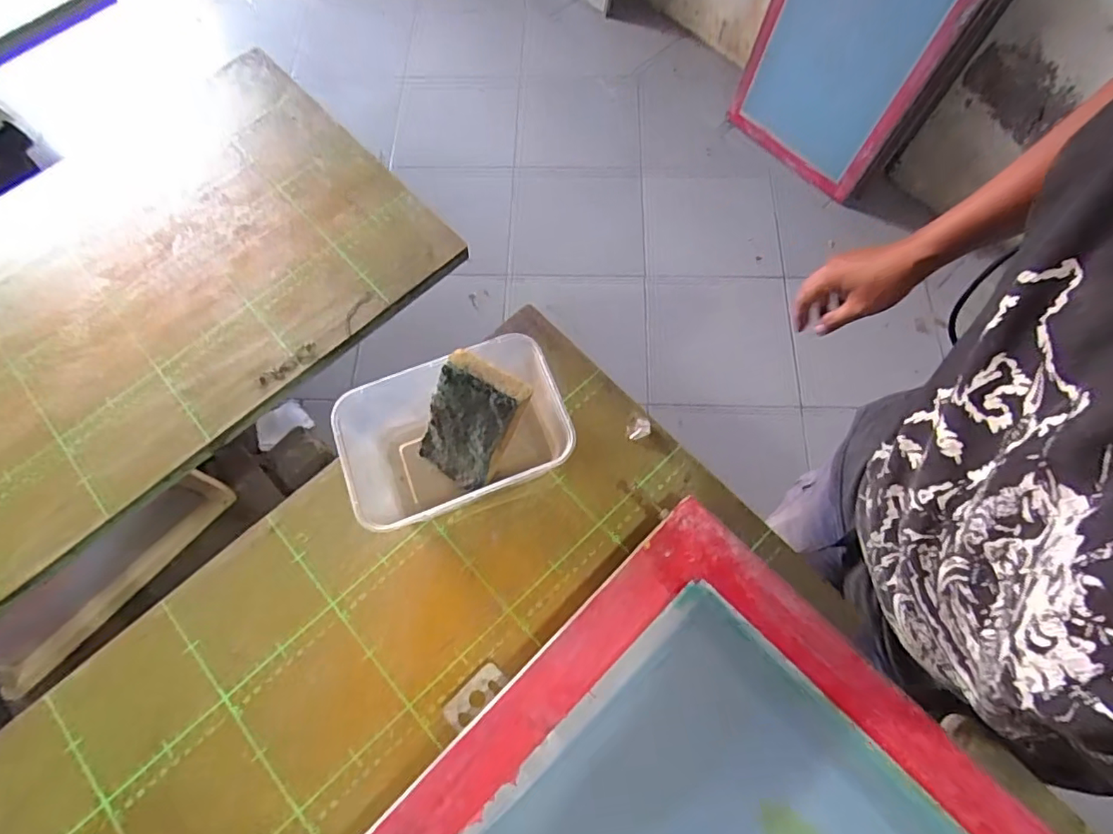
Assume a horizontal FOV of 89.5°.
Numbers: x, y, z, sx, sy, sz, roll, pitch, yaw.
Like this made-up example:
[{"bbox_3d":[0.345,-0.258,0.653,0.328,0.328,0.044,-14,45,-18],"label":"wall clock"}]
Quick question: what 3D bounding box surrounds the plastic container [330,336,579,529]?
[{"bbox_3d":[-0.084,0.021,0.457,0.179,0.087,0.115,-21,70,-6],"label":"plastic container"}]

